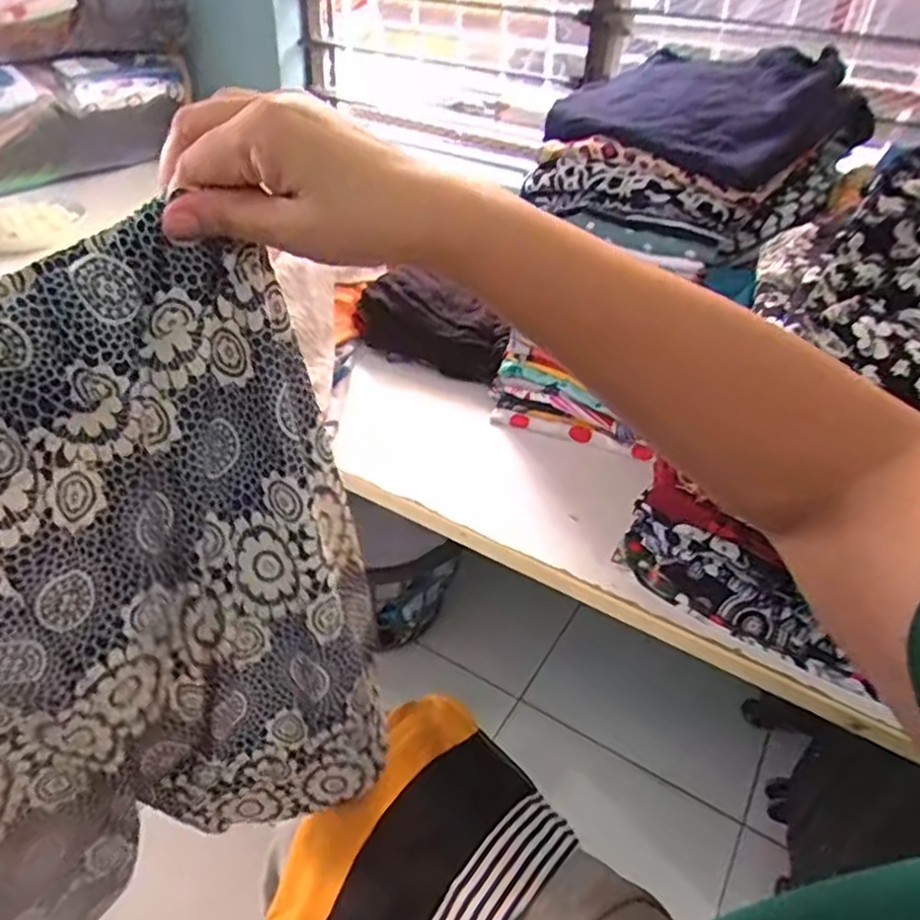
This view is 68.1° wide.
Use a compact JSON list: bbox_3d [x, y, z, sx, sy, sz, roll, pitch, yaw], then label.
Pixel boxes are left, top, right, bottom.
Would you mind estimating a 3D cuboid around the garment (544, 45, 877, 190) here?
[{"bbox_3d":[0.231,-0.321,0.605,0.188,0.070,0.266,33,46,32],"label":"garment"}]

